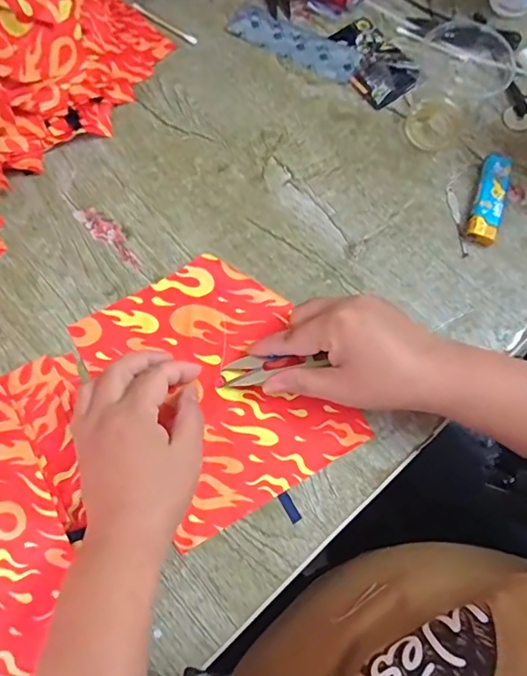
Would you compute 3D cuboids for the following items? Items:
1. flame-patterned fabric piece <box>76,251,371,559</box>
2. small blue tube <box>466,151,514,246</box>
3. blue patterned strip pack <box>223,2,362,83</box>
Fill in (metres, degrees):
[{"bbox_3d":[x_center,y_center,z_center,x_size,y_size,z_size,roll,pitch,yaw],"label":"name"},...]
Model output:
[{"bbox_3d":[-0.034,0.031,0.353,0.144,0.008,0.180,-31,77,-10],"label":"flame-patterned fabric piece"},{"bbox_3d":[0.184,-0.116,0.398,0.022,0.012,0.088,19,74,4],"label":"small blue tube"},{"bbox_3d":[0.028,-0.264,0.440,0.119,0.004,0.041,27,75,6],"label":"blue patterned strip pack"}]

